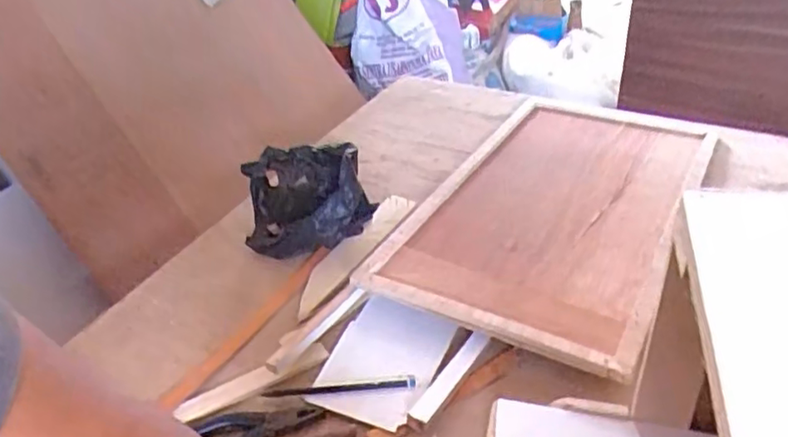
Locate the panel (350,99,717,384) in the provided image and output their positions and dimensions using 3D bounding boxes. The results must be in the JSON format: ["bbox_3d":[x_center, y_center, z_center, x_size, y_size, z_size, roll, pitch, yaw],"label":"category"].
[{"bbox_3d":[0.237,-0.029,0.887,0.330,0.031,0.568,16,42,27],"label":"panel"}]

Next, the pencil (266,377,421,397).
[{"bbox_3d":[-0.059,0.186,0.679,0.164,0.007,0.014,-7,36,-2],"label":"pencil"}]

